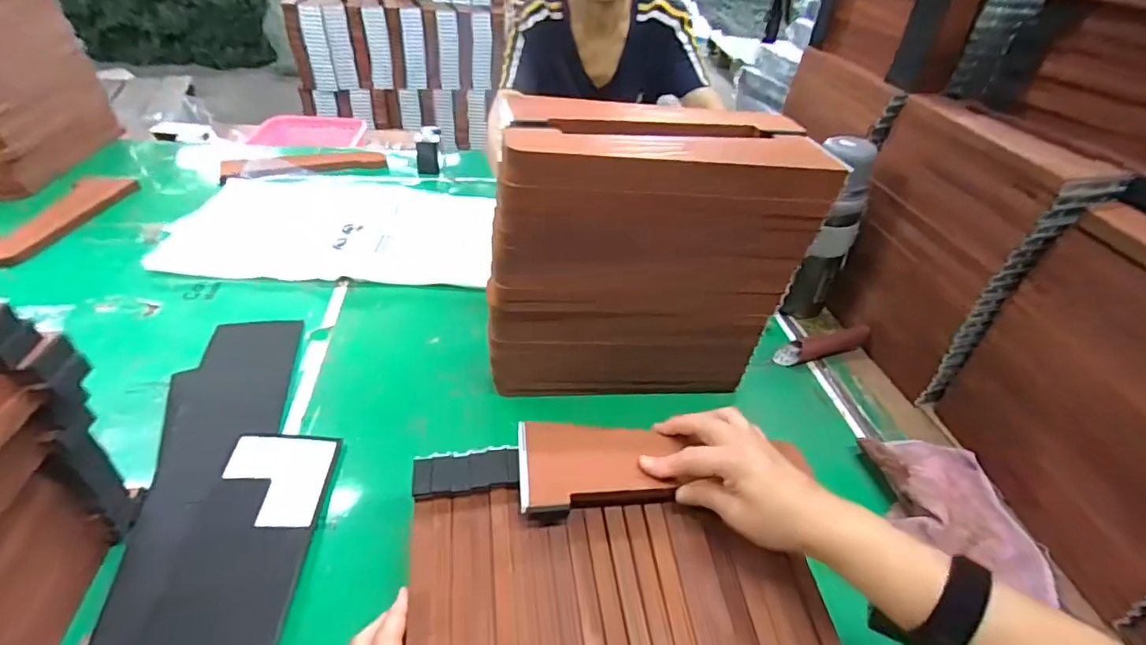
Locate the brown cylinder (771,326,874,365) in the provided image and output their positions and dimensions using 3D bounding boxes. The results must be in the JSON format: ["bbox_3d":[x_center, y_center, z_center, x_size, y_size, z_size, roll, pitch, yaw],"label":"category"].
[{"bbox_3d":[0.340,0.033,0.700,0.132,0.029,0.038,-14,43,-3],"label":"brown cylinder"}]

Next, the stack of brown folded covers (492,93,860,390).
[{"bbox_3d":[0.069,-0.060,0.549,0.304,0.298,0.102,2,41,-6],"label":"stack of brown folded covers"}]

